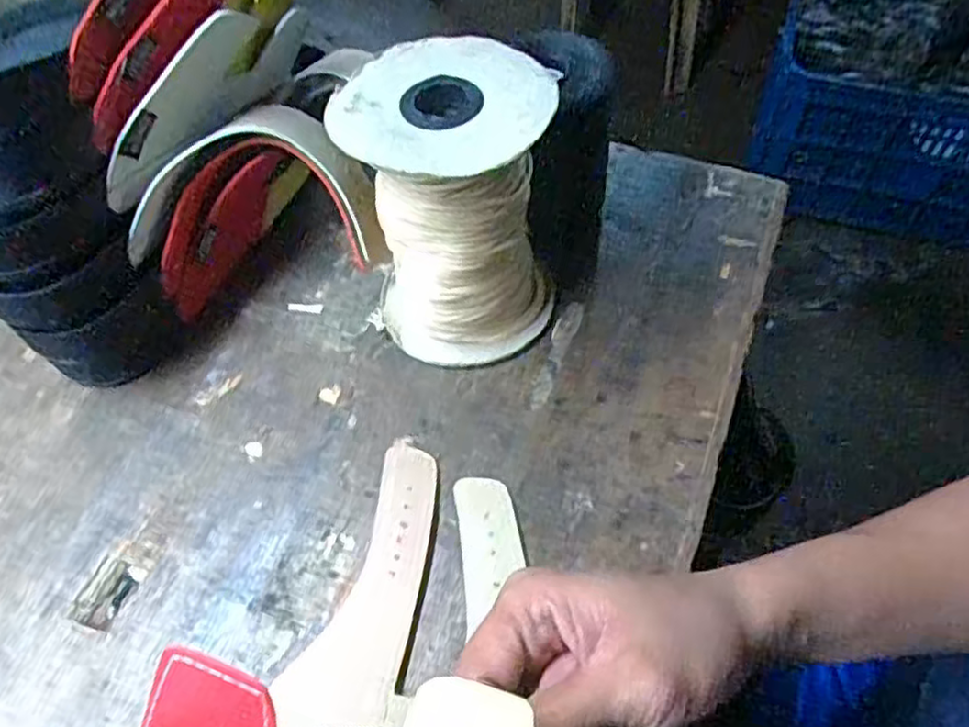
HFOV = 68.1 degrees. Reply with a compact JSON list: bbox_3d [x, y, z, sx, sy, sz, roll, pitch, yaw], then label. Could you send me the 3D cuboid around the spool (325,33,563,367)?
[{"bbox_3d":[-0.015,-0.076,0.377,0.094,0.144,0.090,-2,54,2],"label":"spool"}]

